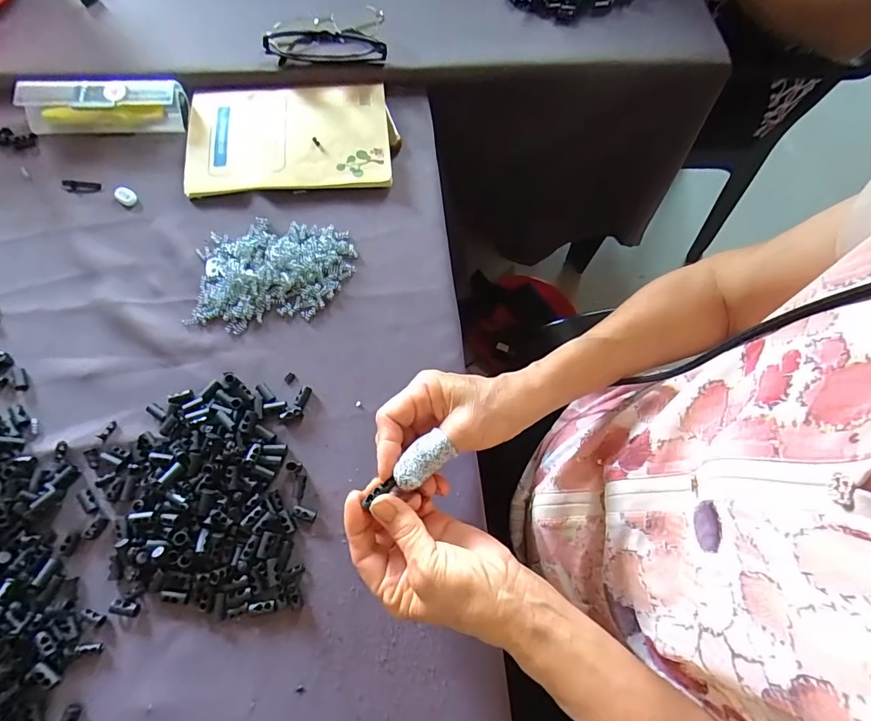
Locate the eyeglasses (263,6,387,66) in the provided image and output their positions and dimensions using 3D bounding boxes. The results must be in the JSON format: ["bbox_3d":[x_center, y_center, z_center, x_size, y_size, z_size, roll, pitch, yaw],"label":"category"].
[{"bbox_3d":[-0.120,-0.360,0.483,0.128,0.033,0.063,0,70,-2],"label":"eyeglasses"}]

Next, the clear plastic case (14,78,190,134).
[{"bbox_3d":[-0.342,-0.264,0.448,0.151,0.032,0.038,-2,70,-3],"label":"clear plastic case"}]

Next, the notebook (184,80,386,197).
[{"bbox_3d":[-0.153,-0.237,0.455,0.202,0.017,0.134,-4,71,-4],"label":"notebook"}]

